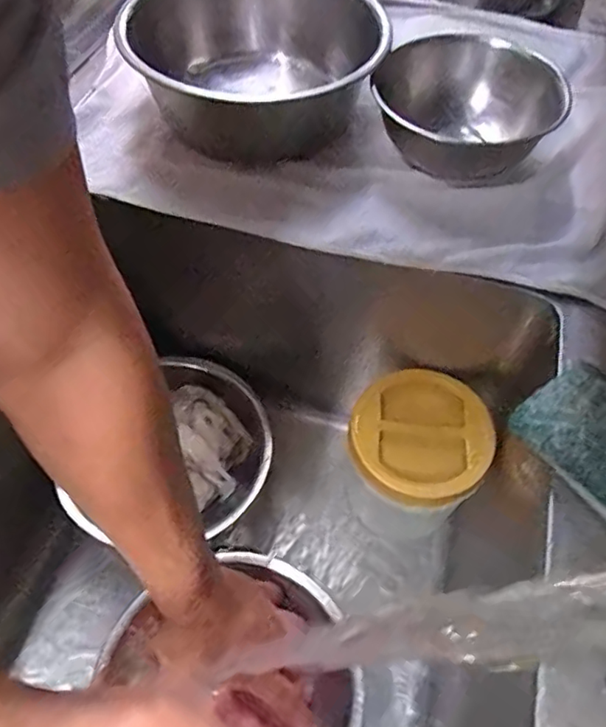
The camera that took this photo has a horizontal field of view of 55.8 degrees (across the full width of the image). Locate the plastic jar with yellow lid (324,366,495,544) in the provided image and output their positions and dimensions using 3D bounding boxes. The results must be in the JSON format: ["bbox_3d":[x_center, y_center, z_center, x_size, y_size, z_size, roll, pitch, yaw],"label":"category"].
[{"bbox_3d":[0.101,0.109,0.617,0.121,0.163,0.131,1,56,-2],"label":"plastic jar with yellow lid"}]

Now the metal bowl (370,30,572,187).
[{"bbox_3d":[0.142,-0.226,0.514,0.145,0.072,0.157,1,56,-2],"label":"metal bowl"}]

